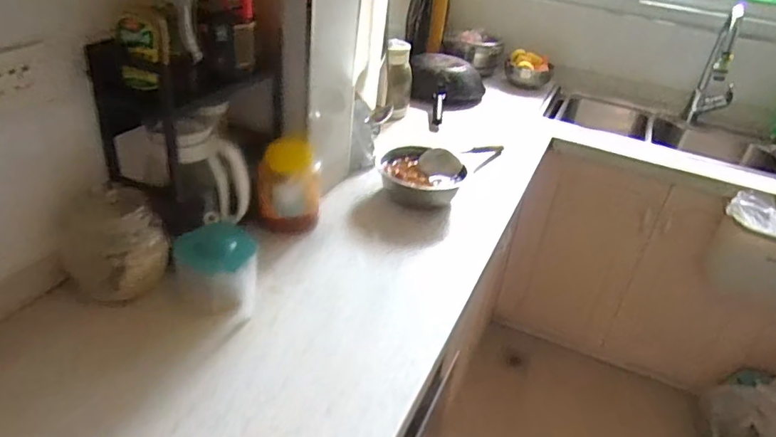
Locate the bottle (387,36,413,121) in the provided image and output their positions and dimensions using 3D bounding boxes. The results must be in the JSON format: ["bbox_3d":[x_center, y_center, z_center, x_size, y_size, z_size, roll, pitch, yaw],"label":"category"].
[{"bbox_3d":[0.028,-0.398,1.542,0.084,0.194,0.095,7,34,0],"label":"bottle"}]

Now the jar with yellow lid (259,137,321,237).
[{"bbox_3d":[-0.186,-0.066,1.022,0.114,0.166,0.097,1,35,-9],"label":"jar with yellow lid"}]

